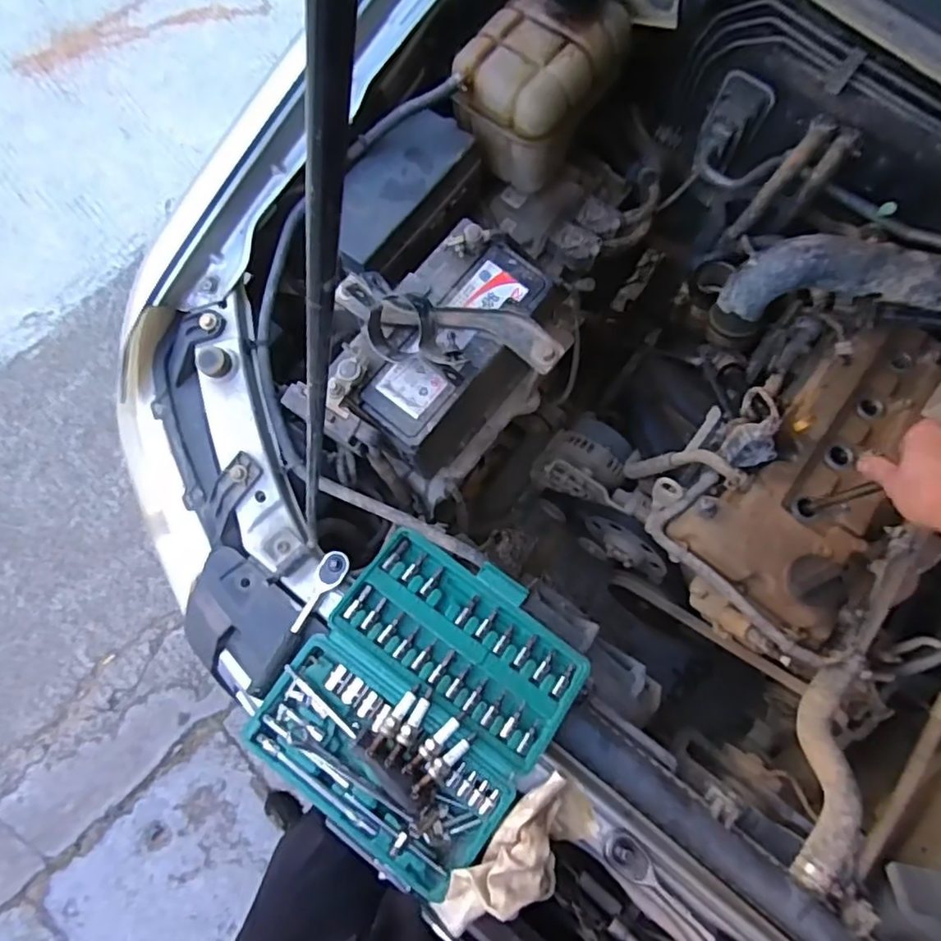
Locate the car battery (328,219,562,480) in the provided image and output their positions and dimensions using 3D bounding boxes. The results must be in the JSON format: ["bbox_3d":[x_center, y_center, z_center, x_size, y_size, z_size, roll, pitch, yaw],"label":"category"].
[{"bbox_3d":[-0.021,-0.122,0.719,0.134,0.227,0.242,35,82,8],"label":"car battery"}]

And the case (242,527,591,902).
[{"bbox_3d":[-0.046,0.214,0.569,0.234,0.036,0.262,34,82,8],"label":"case"}]

